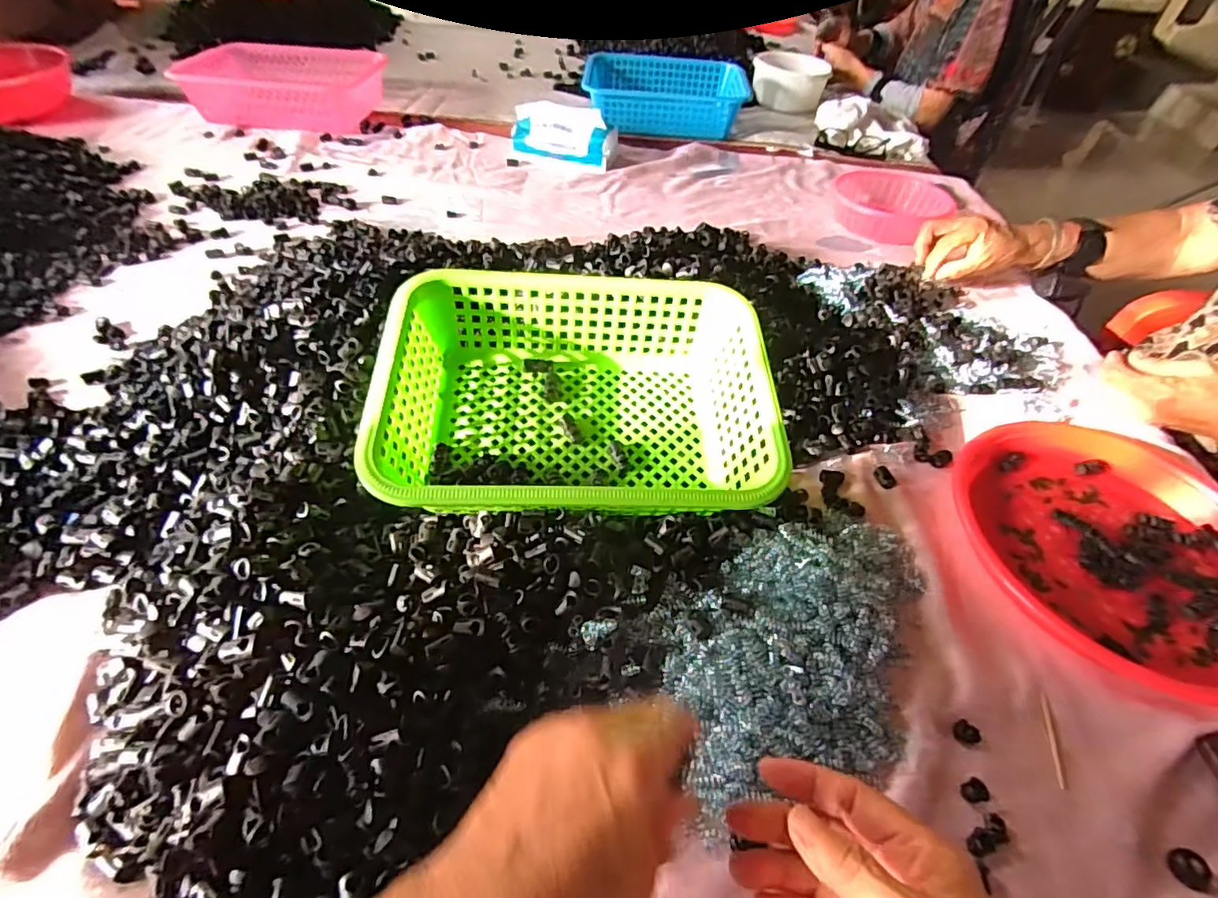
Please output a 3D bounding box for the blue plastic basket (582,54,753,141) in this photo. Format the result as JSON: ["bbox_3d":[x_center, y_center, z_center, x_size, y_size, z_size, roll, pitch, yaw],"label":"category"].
[{"bbox_3d":[0.106,-0.670,1.069,0.305,0.079,0.211,3,49,-2],"label":"blue plastic basket"}]

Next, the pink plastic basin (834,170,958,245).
[{"bbox_3d":[0.425,-0.385,0.877,0.178,0.047,0.178,2,49,-3],"label":"pink plastic basin"}]

